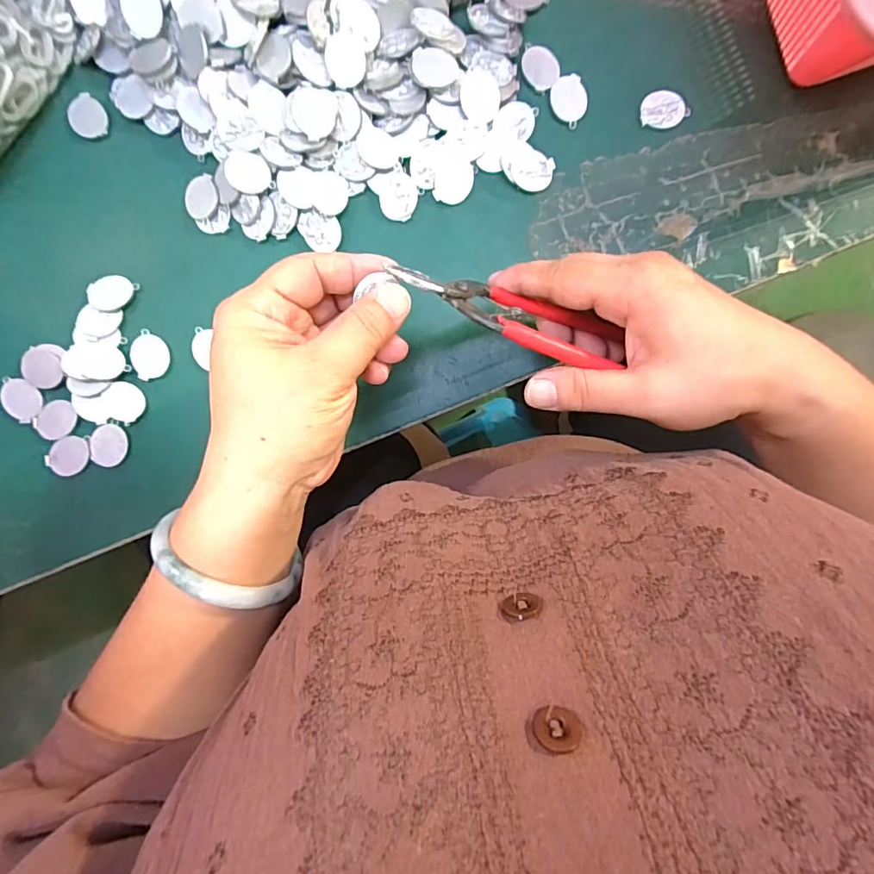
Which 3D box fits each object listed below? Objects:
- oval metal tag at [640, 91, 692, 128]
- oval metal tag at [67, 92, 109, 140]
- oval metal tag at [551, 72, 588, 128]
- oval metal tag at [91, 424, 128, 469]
[{"bbox_3d":[0.132,-0.190,0.287,0.027,0.004,0.021,-8,90,-1],"label":"oval metal tag"},{"bbox_3d":[-0.205,-0.188,0.289,0.021,0.004,0.025,-17,91,-1],"label":"oval metal tag"},{"bbox_3d":[0.077,-0.195,0.286,0.021,0.004,0.028,-11,91,-1],"label":"oval metal tag"},{"bbox_3d":[-0.195,0.005,0.293,0.021,0.004,0.025,4,90,-1],"label":"oval metal tag"}]

